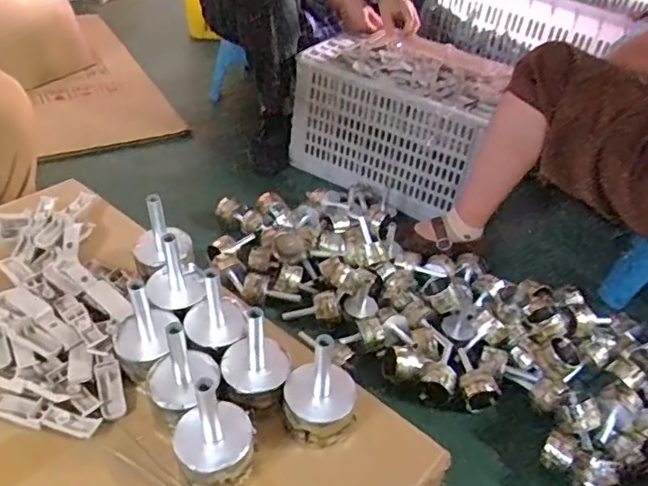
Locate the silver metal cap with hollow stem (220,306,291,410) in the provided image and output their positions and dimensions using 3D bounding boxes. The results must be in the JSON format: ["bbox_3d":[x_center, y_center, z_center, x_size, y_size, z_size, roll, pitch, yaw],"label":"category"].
[{"bbox_3d":[-0.059,0.101,0.509,0.060,0.088,0.055,0,38,-8],"label":"silver metal cap with hollow stem"}]

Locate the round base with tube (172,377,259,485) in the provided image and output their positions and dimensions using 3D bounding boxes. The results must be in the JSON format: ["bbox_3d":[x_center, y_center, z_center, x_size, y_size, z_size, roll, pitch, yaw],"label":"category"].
[{"bbox_3d":[-0.085,0.144,0.455,0.062,0.098,0.058,4,38,-3],"label":"round base with tube"}]

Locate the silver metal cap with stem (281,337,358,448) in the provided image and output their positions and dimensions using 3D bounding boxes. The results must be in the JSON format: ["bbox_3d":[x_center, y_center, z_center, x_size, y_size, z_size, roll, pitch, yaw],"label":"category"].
[{"bbox_3d":[-0.002,0.125,0.494,0.062,0.095,0.056,7,38,0],"label":"silver metal cap with stem"}]

